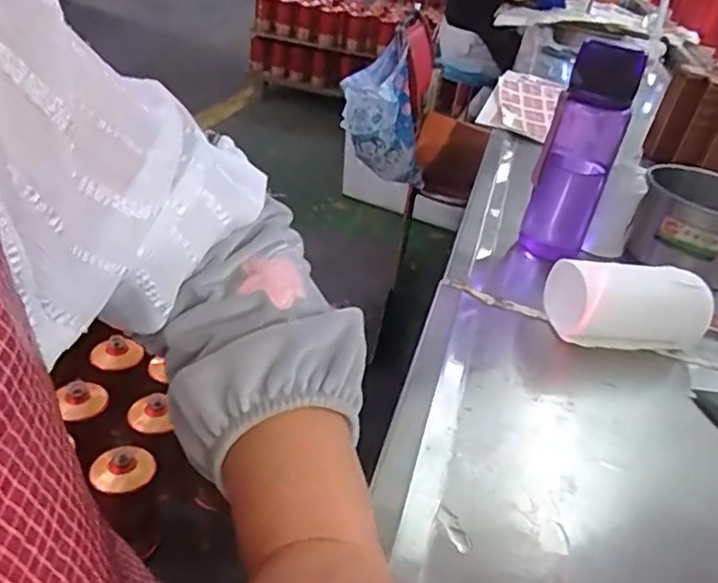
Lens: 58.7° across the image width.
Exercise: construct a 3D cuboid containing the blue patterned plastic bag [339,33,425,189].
[{"bbox_3d":[0.056,-0.389,1.438,0.206,0.284,0.088,-4,34,-19],"label":"blue patterned plastic bag"}]

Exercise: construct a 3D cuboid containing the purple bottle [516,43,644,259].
[{"bbox_3d":[0.229,-0.138,0.670,0.077,0.223,0.059,15,33,11],"label":"purple bottle"}]

